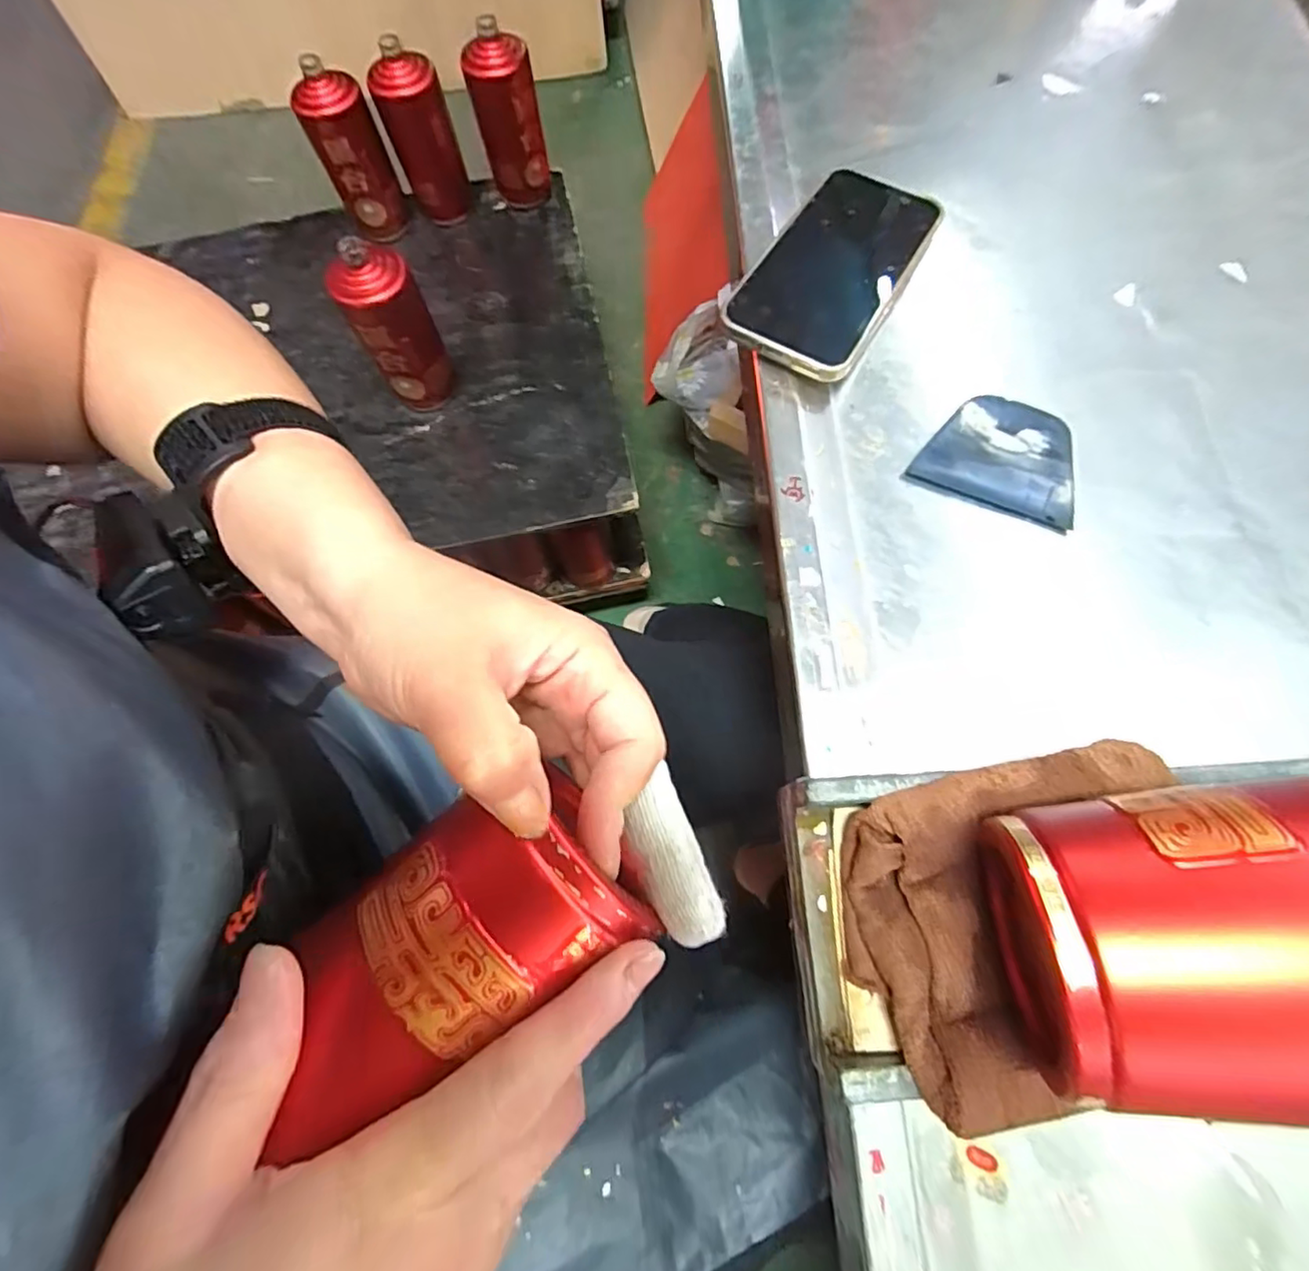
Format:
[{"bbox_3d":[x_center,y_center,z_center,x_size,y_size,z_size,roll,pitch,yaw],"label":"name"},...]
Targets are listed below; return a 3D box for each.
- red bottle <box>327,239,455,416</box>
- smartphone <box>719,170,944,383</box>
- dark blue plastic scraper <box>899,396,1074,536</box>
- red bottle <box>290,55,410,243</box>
[{"bbox_3d":[-0.277,-0.325,0.677,0.079,0.187,0.066,-24,72,-4],"label":"red bottle"},{"bbox_3d":[0.104,-0.210,0.345,0.076,0.011,0.158,30,69,9],"label":"smartphone"},{"bbox_3d":[0.175,-0.091,0.310,0.077,0.011,0.060,23,72,8],"label":"dark blue plastic scraper"},{"bbox_3d":[-0.375,-0.595,0.767,0.077,0.165,0.064,-15,71,-2],"label":"red bottle"}]

